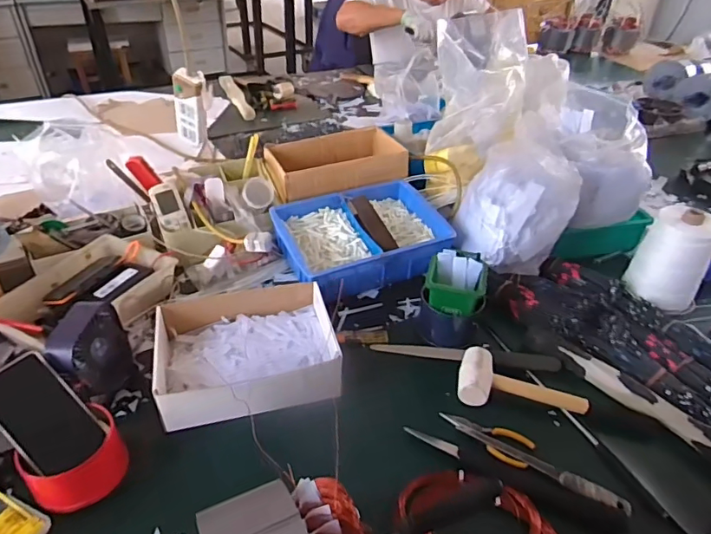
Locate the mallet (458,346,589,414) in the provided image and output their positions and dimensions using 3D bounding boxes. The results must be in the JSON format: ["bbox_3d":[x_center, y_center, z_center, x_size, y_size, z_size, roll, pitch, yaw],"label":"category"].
[{"bbox_3d":[0.234,0.161,0.709,0.175,0.036,0.084,7,38,5],"label":"mallet"}]

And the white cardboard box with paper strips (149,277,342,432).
[{"bbox_3d":[-0.150,0.117,0.711,0.238,0.068,0.198,-7,32,-12],"label":"white cardboard box with paper strips"}]

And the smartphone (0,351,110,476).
[{"bbox_3d":[-0.359,0.169,0.578,0.139,0.009,0.078,50,50,-1],"label":"smartphone"}]

